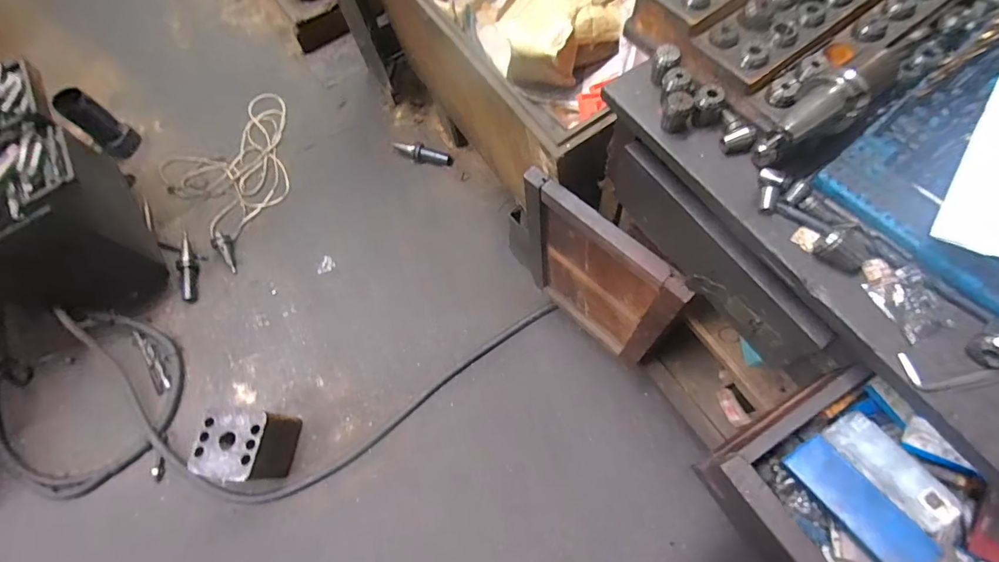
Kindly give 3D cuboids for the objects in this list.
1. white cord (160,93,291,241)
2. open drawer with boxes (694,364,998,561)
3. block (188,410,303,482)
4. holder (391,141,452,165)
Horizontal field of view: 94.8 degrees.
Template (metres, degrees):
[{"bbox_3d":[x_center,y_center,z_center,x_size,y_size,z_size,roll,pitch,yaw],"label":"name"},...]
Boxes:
[{"bbox_3d":[-0.862,-0.403,1.569,0.351,0.046,0.485,37,77,13],"label":"white cord"},{"bbox_3d":[0.399,0.274,0.455,0.207,0.096,0.327,-34,69,-8],"label":"open drawer with boxes"},{"bbox_3d":[-0.647,0.426,1.190,0.185,0.176,0.164,-1,68,6],"label":"block"},{"bbox_3d":[-0.263,-0.428,1.522,0.222,0.053,0.060,16,70,12],"label":"holder"}]

